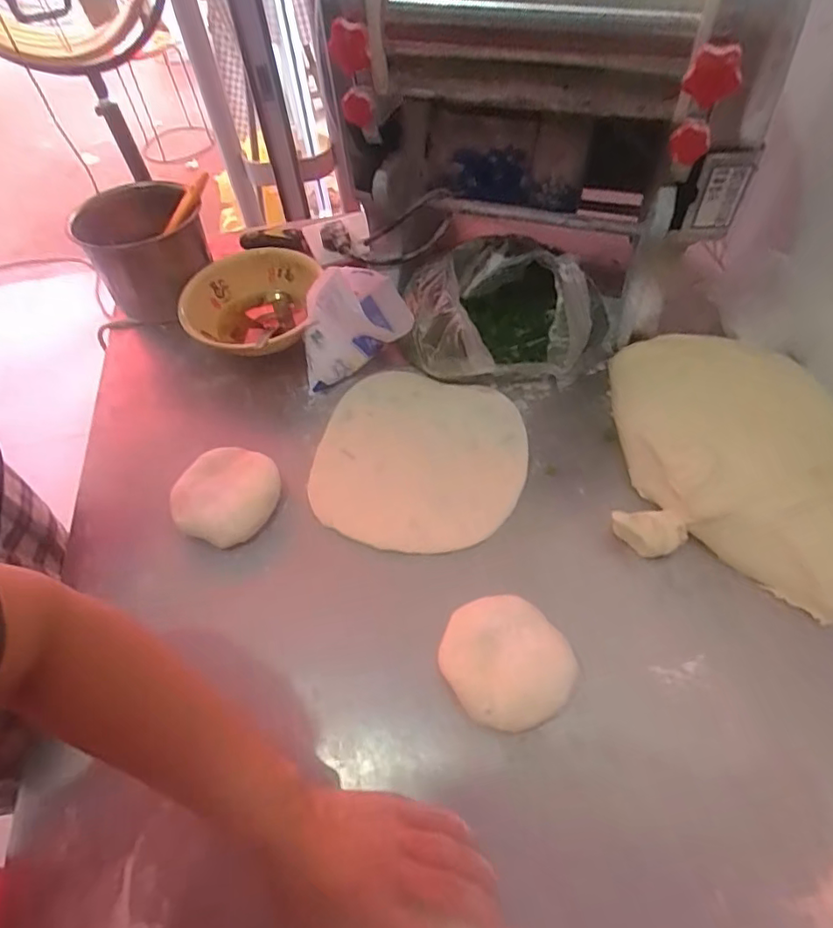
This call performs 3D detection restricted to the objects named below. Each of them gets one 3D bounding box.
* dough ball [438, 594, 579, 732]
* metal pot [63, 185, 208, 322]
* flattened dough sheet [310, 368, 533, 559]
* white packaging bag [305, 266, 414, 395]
[{"bbox_3d":[0.071,0.157,0.450,0.092,0.042,0.097,-2,55,3],"label":"dough ball"},{"bbox_3d":[-0.332,-0.263,0.716,0.133,0.125,0.133,-2,55,3],"label":"metal pot"},{"bbox_3d":[0.001,-0.005,0.602,0.212,0.012,0.200,17,70,17],"label":"flattened dough sheet"},{"bbox_3d":[-0.071,-0.157,0.637,0.126,0.117,0.070,-16,55,-6],"label":"white packaging bag"}]

